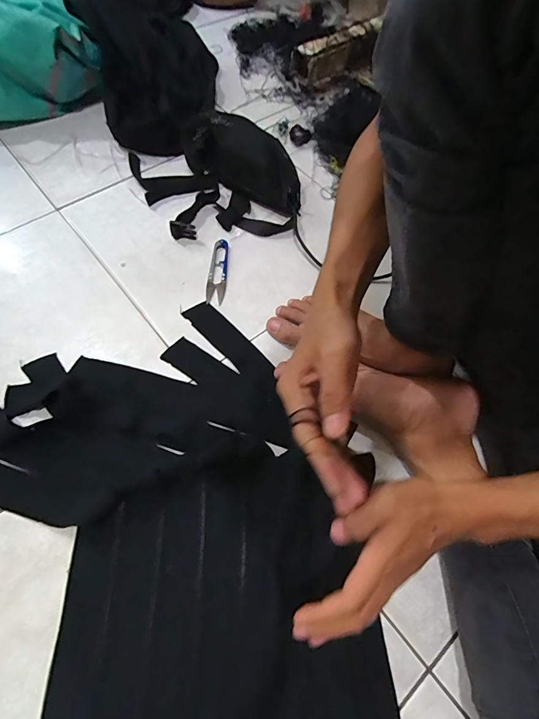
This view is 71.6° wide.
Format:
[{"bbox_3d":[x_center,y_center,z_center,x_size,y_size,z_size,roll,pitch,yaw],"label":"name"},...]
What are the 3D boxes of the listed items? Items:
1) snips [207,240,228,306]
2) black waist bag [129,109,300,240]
[{"bbox_3d":[-0.079,-0.136,0.574,0.027,0.009,0.117,4,62,-1],"label":"snips"},{"bbox_3d":[-0.093,-0.309,0.616,0.215,0.084,0.275,-31,68,-17],"label":"black waist bag"}]

